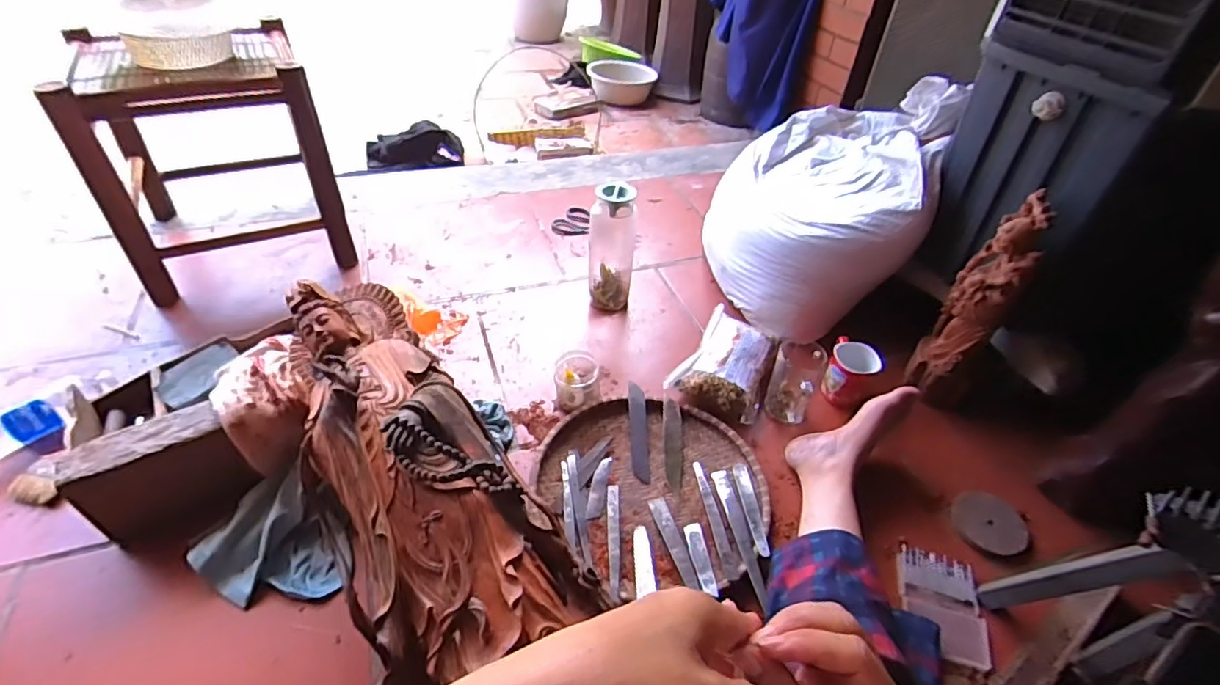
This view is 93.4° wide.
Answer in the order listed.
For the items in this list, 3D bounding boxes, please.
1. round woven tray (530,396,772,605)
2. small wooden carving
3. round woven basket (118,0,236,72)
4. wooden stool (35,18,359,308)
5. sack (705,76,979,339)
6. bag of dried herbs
[{"bbox_3d":[0.069,0.208,0.840,0.306,0.027,0.326,2,41,-2],"label":"round woven tray"},{"bbox_3d":[0.582,-0.064,0.913,0.087,0.331,0.086,31,48,26],"label":"small wooden carving"},{"bbox_3d":[-0.779,-0.562,1.037,0.163,0.101,0.184,-19,45,-24],"label":"round woven basket"},{"bbox_3d":[-0.781,-0.376,1.161,0.384,0.393,0.369,-15,44,-21],"label":"wooden stool"},{"bbox_3d":[0.407,-0.286,1.163,0.390,0.360,0.470,13,43,9],"label":"sack"},{"bbox_3d":[0.208,0.040,1.010,0.151,0.075,0.219,22,45,18],"label":"bag of dried herbs"}]

